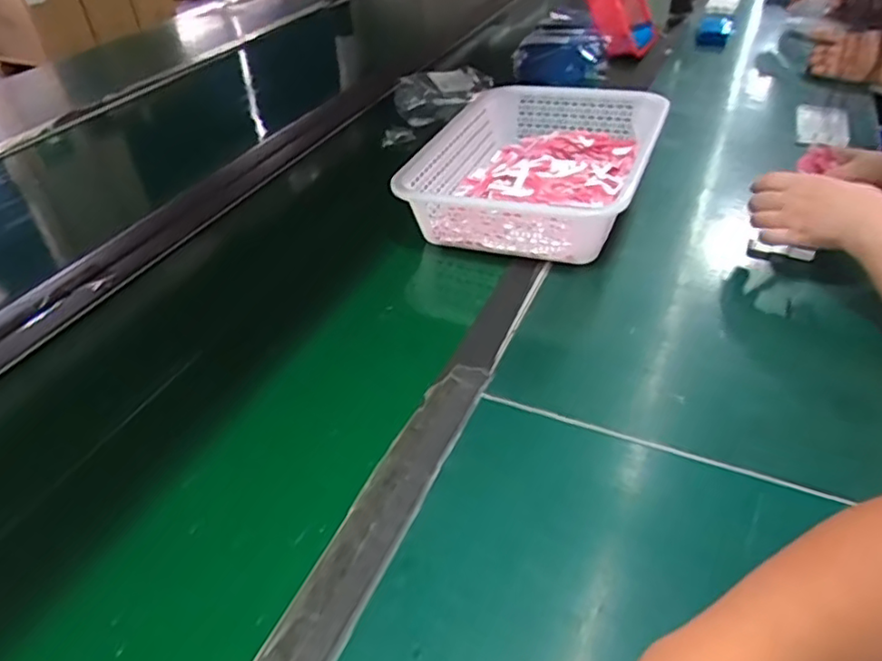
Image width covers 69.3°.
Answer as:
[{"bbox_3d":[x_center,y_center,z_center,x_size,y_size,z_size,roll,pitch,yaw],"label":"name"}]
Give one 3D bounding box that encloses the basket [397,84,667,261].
[{"bbox_3d":[0.120,-0.207,0.811,0.270,0.079,0.356,10,41,18],"label":"basket"}]

